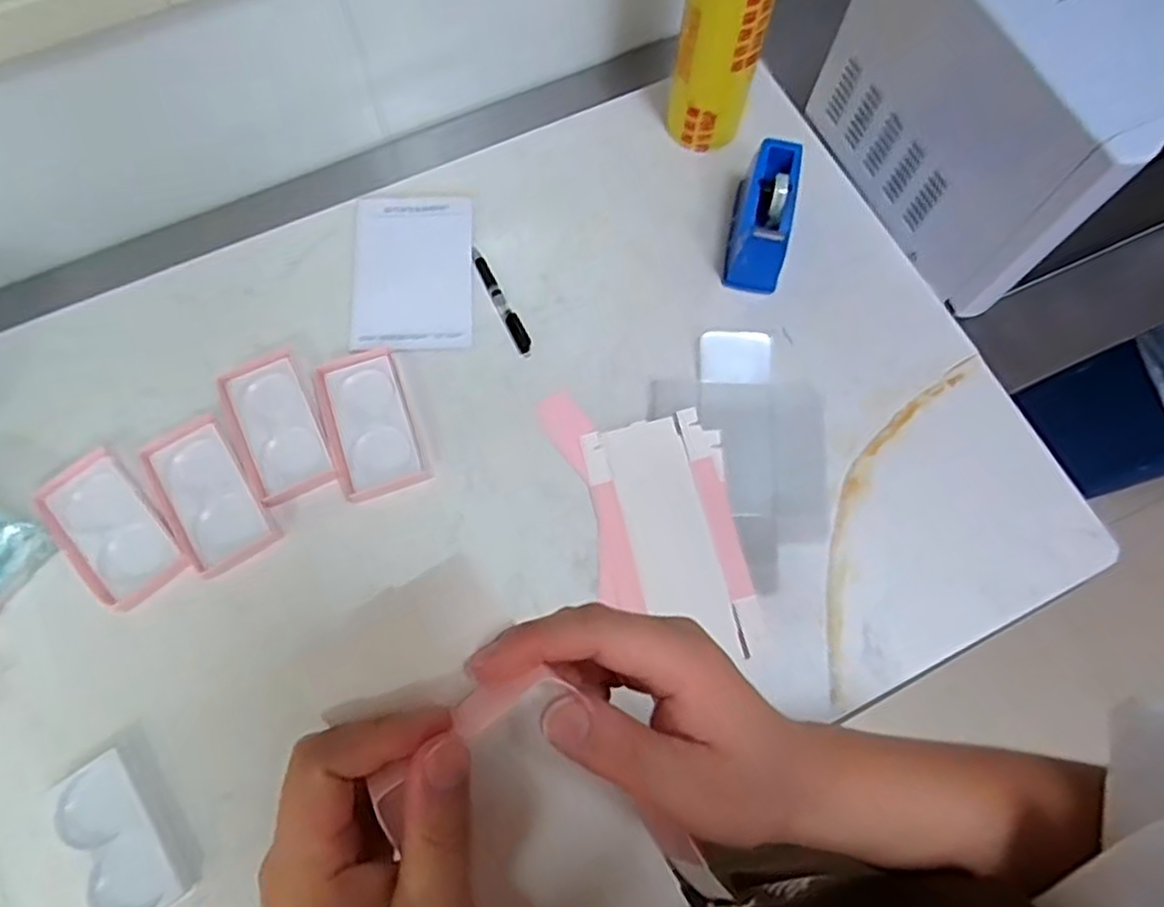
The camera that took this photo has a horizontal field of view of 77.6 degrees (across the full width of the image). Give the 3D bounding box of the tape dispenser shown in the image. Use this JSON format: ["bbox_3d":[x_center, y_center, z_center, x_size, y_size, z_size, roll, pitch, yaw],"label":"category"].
[{"bbox_3d":[0.199,-0.259,0.793,0.061,0.088,0.147,9,73,1],"label":"tape dispenser"}]

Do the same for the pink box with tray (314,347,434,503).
[{"bbox_3d":[-0.217,-0.031,0.740,0.086,0.016,0.148,-19,75,-7],"label":"pink box with tray"}]

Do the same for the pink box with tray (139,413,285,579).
[{"bbox_3d":[-0.366,0.035,0.705,0.078,0.019,0.157,-33,77,-11],"label":"pink box with tray"}]

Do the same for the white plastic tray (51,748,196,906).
[{"bbox_3d":[-0.386,0.323,0.599,0.065,0.012,0.140,-36,76,-12],"label":"white plastic tray"}]

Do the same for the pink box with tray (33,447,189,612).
[{"bbox_3d":[-0.448,0.072,0.691,0.083,0.018,0.156,-42,79,-12],"label":"pink box with tray"}]

